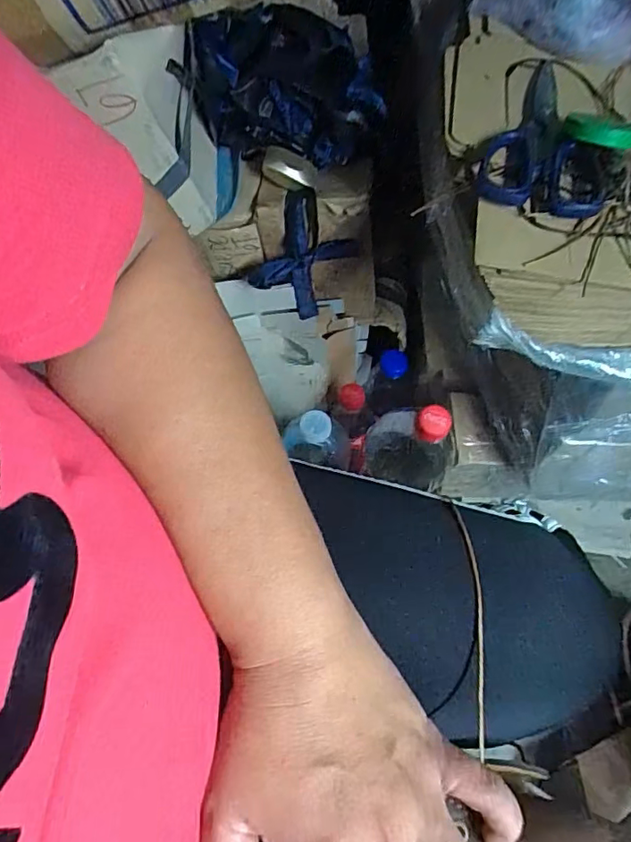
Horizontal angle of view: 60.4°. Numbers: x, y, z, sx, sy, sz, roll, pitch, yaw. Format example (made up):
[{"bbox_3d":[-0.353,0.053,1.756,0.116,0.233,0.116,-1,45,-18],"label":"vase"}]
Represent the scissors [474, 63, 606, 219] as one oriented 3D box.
[{"bbox_3d":[0.165,-0.216,0.401,0.081,0.015,0.172,10,62,5],"label":"scissors"}]

